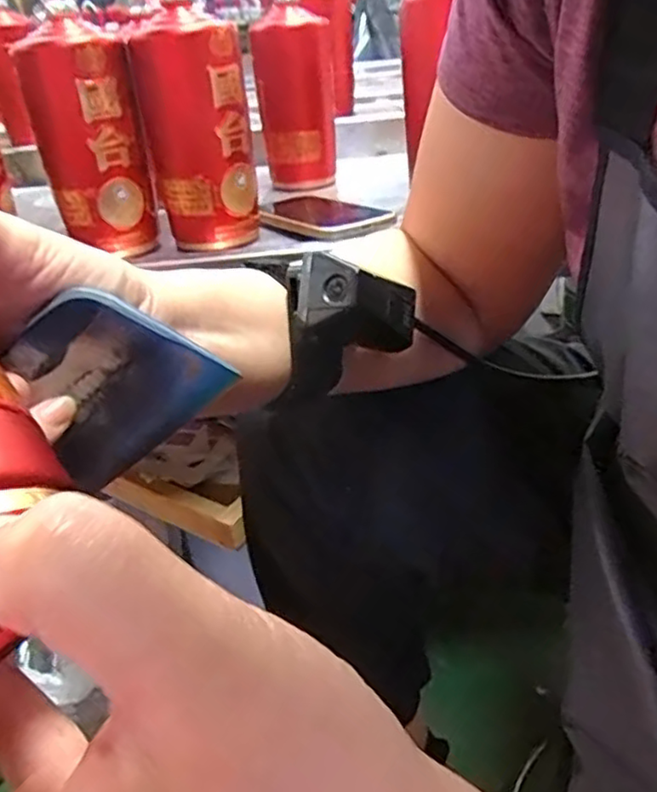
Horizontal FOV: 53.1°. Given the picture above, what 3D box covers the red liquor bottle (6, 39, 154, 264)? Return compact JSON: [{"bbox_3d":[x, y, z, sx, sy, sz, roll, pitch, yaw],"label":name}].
[{"bbox_3d":[-0.192,-0.203,0.532,0.084,0.156,0.067,-15,34,-13],"label":"red liquor bottle"}]

